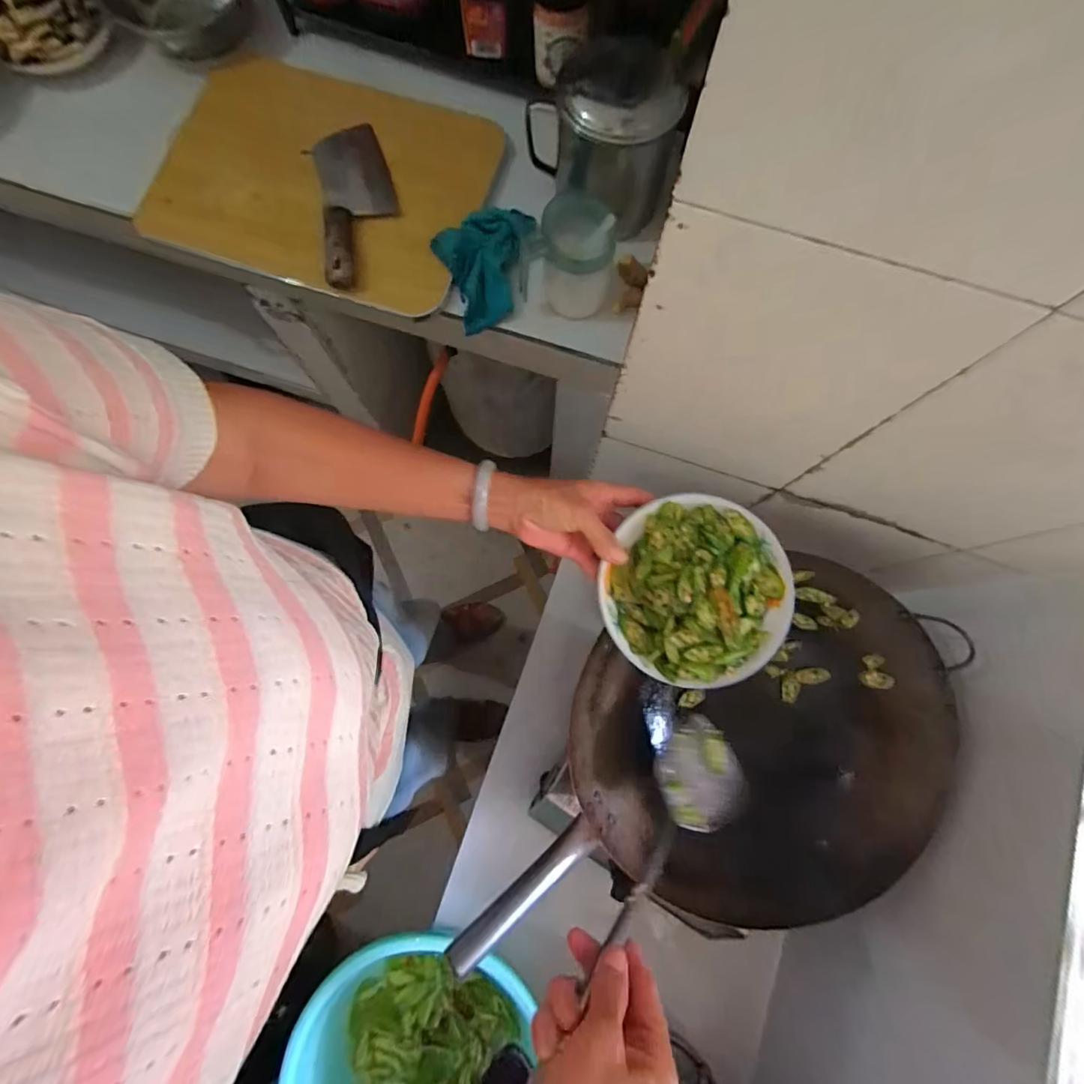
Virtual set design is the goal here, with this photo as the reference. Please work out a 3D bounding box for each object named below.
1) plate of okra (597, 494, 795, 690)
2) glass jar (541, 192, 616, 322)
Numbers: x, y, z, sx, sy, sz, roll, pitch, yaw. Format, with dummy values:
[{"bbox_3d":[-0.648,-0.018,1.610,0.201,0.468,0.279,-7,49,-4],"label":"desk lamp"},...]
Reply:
[{"bbox_3d":[0.140,0.041,0.451,0.169,0.039,0.164,0,79,0],"label":"plate of okra"},{"bbox_3d":[0.038,-0.311,0.564,0.071,0.103,0.069,0,79,0],"label":"glass jar"}]

